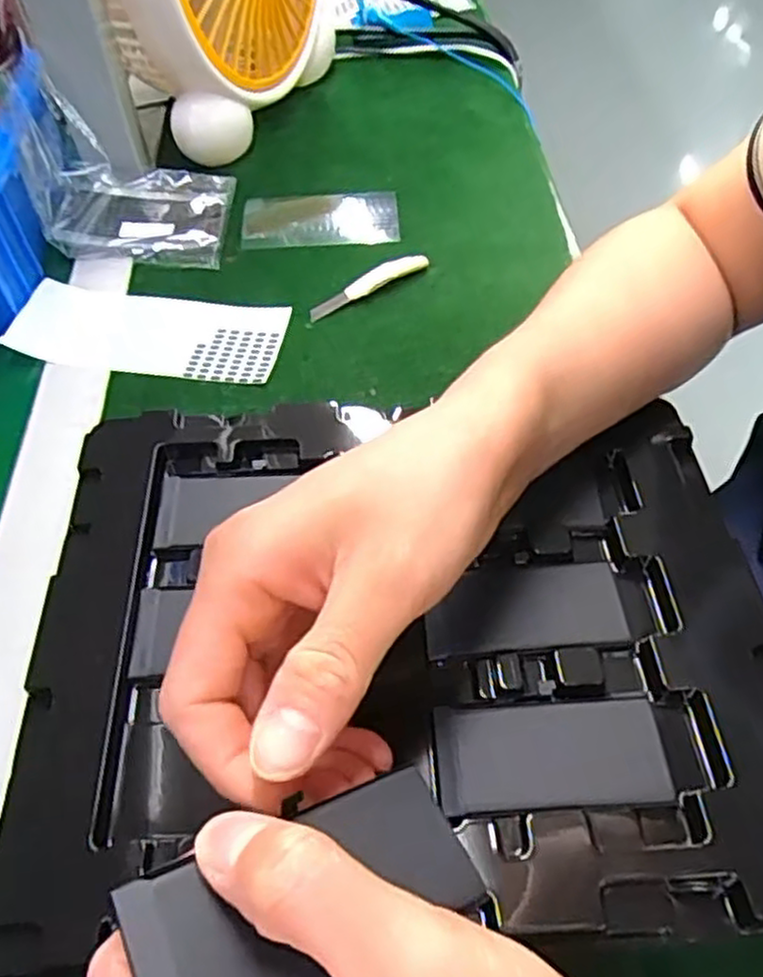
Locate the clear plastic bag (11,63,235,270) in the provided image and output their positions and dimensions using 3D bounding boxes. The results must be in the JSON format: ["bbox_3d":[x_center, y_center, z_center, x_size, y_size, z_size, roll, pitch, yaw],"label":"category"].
[{"bbox_3d":[-0.167,-0.210,0.481,0.115,0.080,0.095,-2,54,-1],"label":"clear plastic bag"}]

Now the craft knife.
[{"bbox_3d":[-0.008,-0.132,0.463,0.086,0.011,0.011,-29,59,-18],"label":"craft knife"}]

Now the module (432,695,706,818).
[{"bbox_3d":[0.062,0.090,0.248,0.086,0.006,0.036,-4,54,-2],"label":"module"}]

